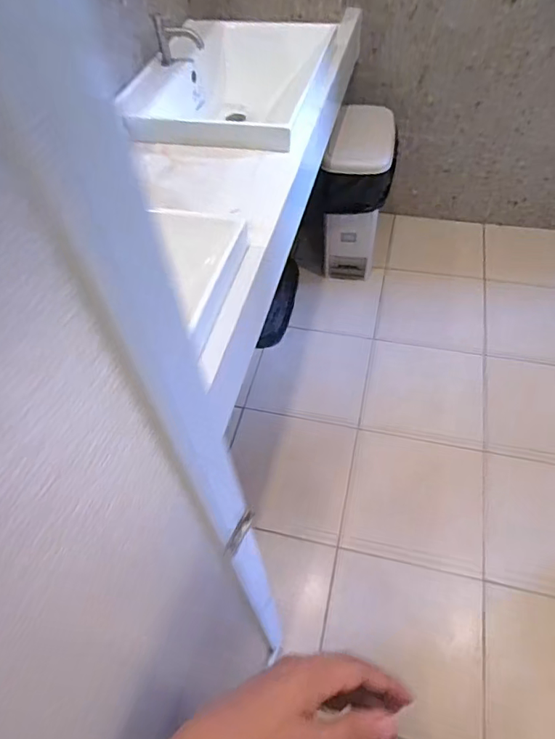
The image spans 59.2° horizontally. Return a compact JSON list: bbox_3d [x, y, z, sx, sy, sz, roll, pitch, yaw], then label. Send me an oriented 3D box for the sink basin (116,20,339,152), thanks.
[{"bbox_3d":[-0.117,-0.807,1.422,0.468,0.209,0.665,9,54,12],"label":"sink basin"}]

